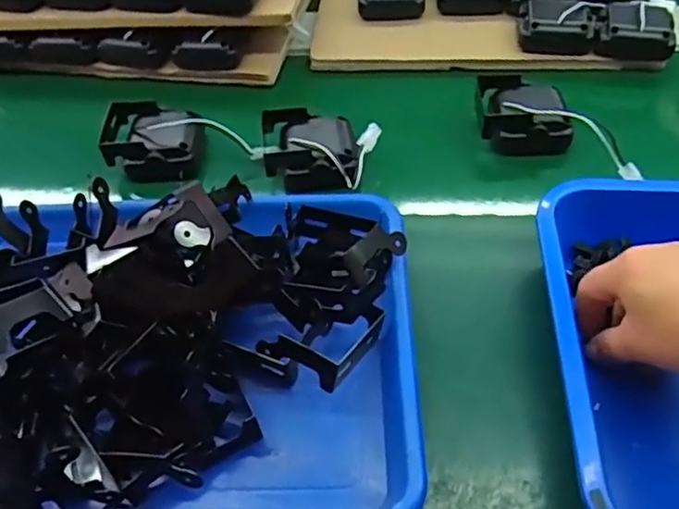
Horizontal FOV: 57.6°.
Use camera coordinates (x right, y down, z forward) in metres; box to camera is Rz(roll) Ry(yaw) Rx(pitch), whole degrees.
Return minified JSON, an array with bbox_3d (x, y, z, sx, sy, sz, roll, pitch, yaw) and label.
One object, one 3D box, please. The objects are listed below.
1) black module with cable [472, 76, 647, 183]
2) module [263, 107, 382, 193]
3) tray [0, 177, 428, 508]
[{"bbox_3d":[0.185,-0.110,0.537,0.148,0.042,0.072,20,53,20],"label":"black module with cable"},{"bbox_3d":[-0.017,-0.083,0.529,0.098,0.047,0.077,1,49,4],"label":"module"},{"bbox_3d":[-0.118,0.050,0.368,0.325,0.078,0.229,-4,48,0],"label":"tray"}]

